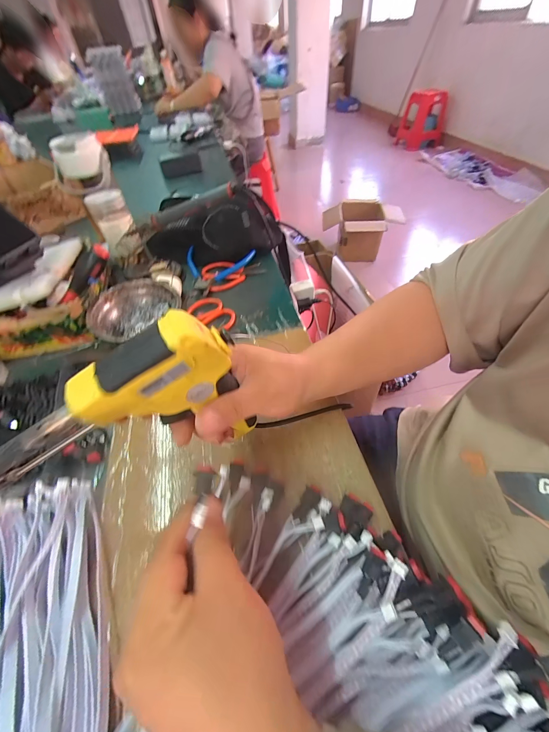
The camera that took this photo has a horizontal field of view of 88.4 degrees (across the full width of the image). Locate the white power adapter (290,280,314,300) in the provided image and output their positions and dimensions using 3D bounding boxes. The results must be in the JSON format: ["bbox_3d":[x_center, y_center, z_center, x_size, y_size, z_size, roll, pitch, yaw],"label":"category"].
[{"bbox_3d":[0.057,-0.157,0.589,0.048,0.023,0.040,-6,84,-8],"label":"white power adapter"}]

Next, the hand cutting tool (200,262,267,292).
[{"bbox_3d":[-0.077,-0.172,0.520,0.107,0.013,0.075,-17,51,-9],"label":"hand cutting tool"}]

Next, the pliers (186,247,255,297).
[{"bbox_3d":[-0.113,-0.195,0.518,0.089,0.029,0.135,31,59,26],"label":"pliers"}]

